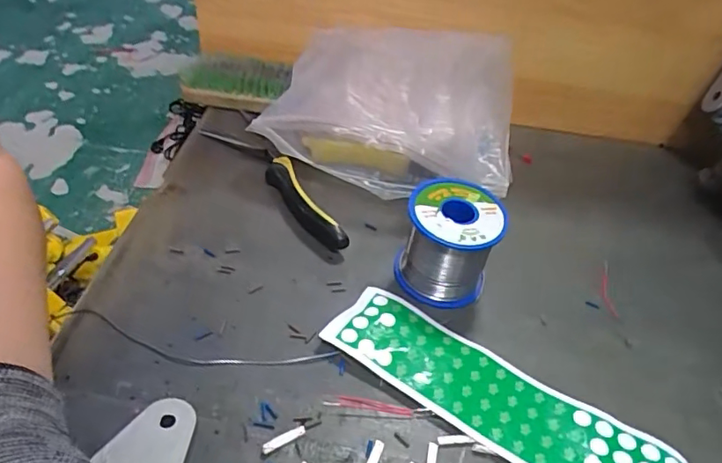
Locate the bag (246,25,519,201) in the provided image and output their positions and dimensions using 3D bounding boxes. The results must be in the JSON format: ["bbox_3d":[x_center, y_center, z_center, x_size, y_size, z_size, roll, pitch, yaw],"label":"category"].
[{"bbox_3d":[0.026,-0.103,0.462,0.203,0.096,0.145,11,43,4],"label":"bag"}]

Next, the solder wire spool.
[{"bbox_3d":[0.061,0.008,0.378,0.063,0.064,0.063,19,44,11],"label":"solder wire spool"}]

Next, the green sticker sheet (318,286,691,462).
[{"bbox_3d":[0.082,0.101,0.325,0.215,0.007,0.058,27,45,18],"label":"green sticker sheet"}]

